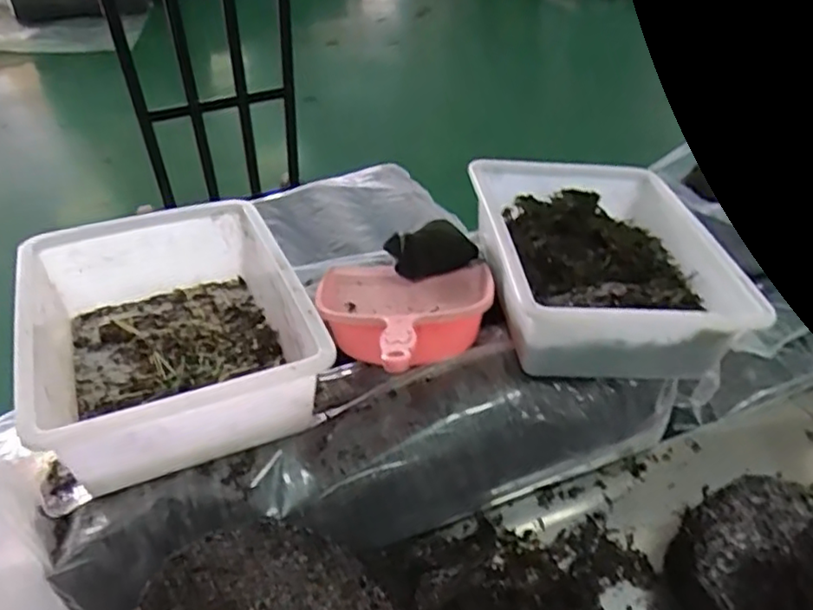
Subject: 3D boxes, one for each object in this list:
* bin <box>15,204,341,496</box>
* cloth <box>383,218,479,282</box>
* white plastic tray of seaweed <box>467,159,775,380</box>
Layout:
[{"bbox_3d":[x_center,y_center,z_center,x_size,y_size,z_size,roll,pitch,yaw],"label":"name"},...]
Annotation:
[{"bbox_3d":[-0.260,0.026,0.733,0.281,0.132,0.351,-18,46,-19],"label":"bin"},{"bbox_3d":[0.034,-0.076,0.879,0.123,0.052,0.055,-11,44,-13],"label":"cloth"},{"bbox_3d":[0.240,-0.066,0.831,0.267,0.108,0.331,-3,43,-4],"label":"white plastic tray of seaweed"}]

